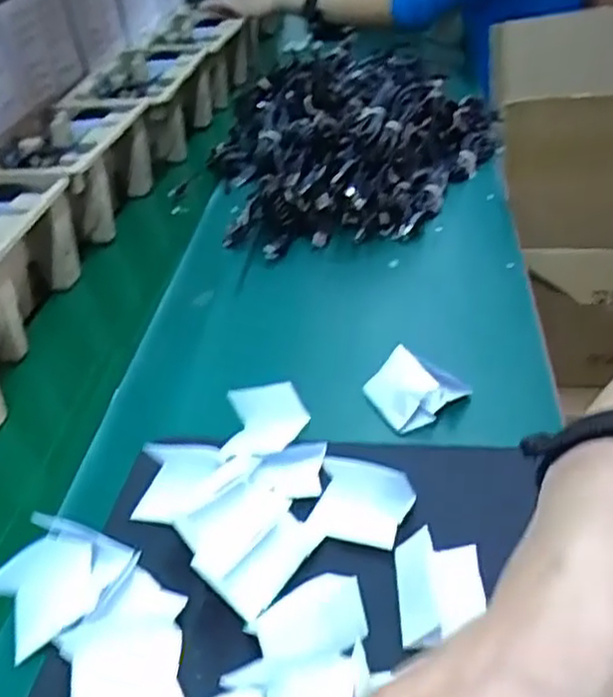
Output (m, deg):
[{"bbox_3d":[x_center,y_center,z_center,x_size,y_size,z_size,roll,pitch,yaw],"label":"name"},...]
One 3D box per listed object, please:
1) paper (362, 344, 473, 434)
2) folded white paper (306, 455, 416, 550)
[{"bbox_3d":[0.084,0.029,0.547,0.066,0.030,0.057,-21,40,-18],"label":"paper"},{"bbox_3d":[0.036,0.095,0.454,0.058,0.013,0.056,7,40,16],"label":"folded white paper"}]

